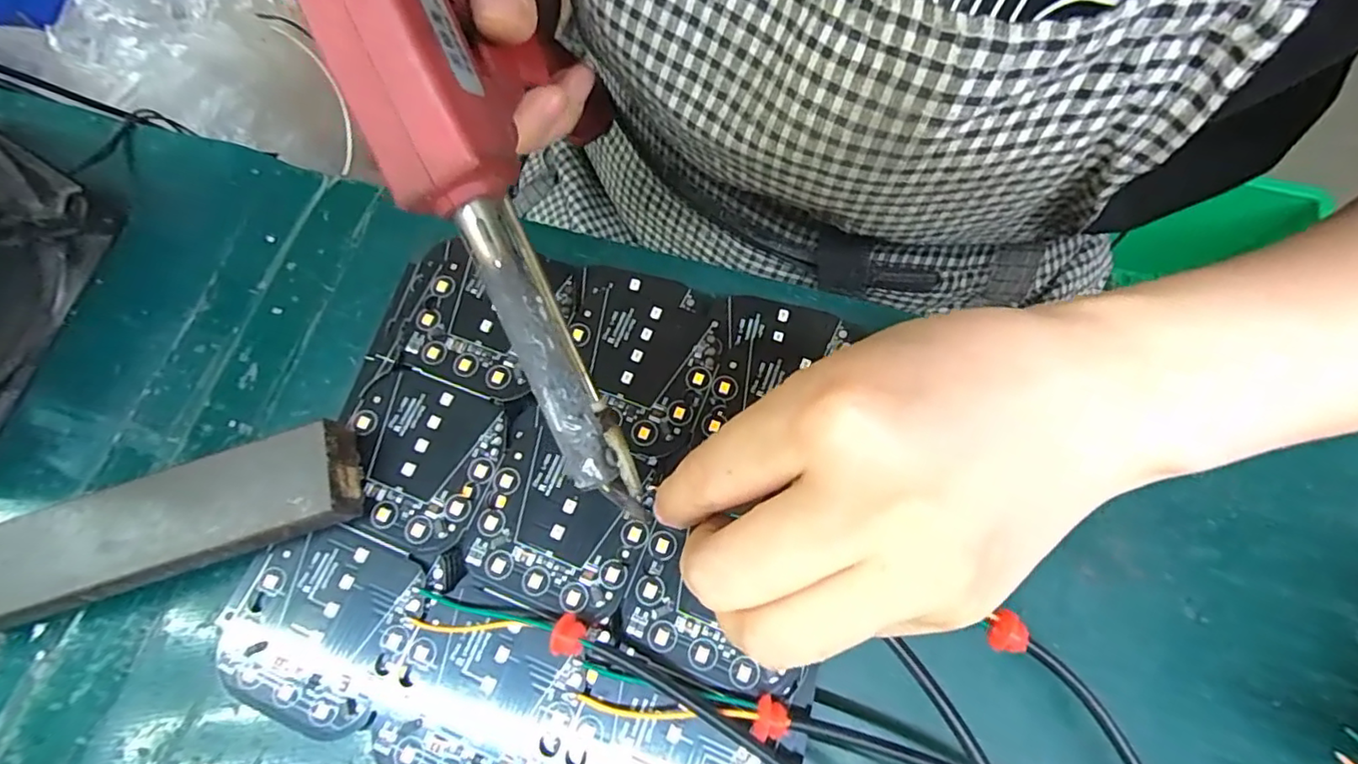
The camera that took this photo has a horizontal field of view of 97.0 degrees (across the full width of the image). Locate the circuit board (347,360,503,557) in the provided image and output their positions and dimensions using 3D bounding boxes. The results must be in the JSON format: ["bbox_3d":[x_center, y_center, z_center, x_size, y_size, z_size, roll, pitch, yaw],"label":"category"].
[{"bbox_3d":[-0.089,0.023,0.195,0.058,0.004,0.052,21,72,10],"label":"circuit board"}]

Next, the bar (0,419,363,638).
[{"bbox_3d":[-0.194,0.057,0.184,0.194,0.027,0.034,-16,70,-3],"label":"bar"}]

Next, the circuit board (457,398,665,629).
[{"bbox_3d":[-0.037,0.041,0.188,0.054,0.004,0.052,20,72,10],"label":"circuit board"}]

